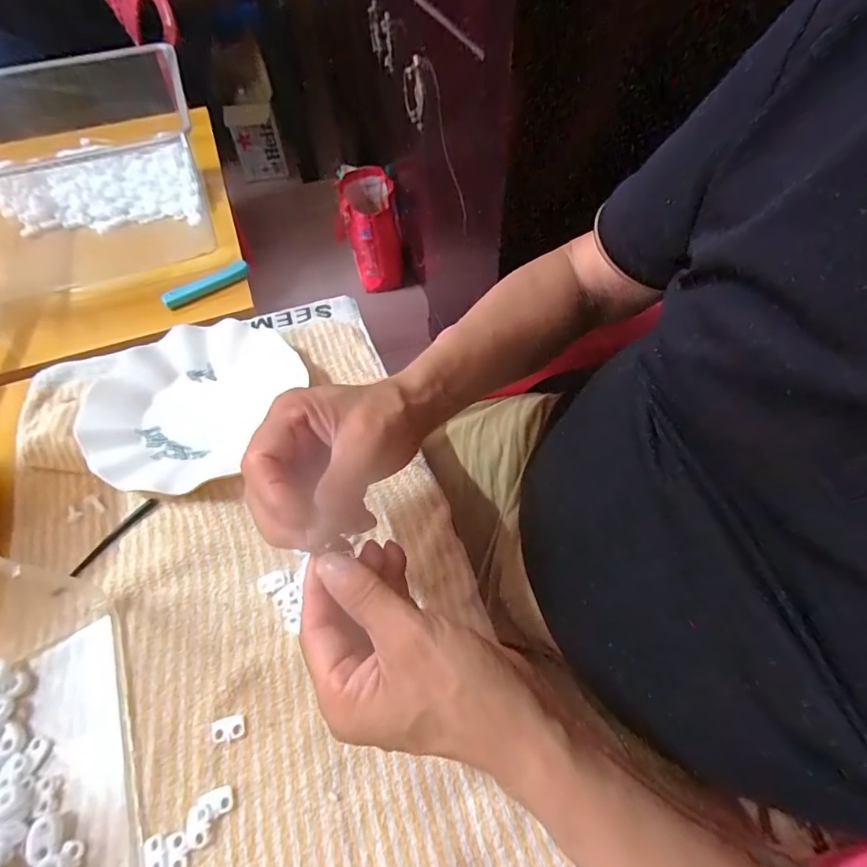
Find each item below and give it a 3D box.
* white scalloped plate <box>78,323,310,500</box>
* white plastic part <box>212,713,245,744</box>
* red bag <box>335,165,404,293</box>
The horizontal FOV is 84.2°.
[{"bbox_3d":[-0.224,-0.033,0.431,0.174,0.023,0.184,-2,54,2],"label":"white scalloped plate"},{"bbox_3d":[-0.124,0.178,0.289,0.018,0.004,0.013,-17,55,-9],"label":"white plastic part"},{"bbox_3d":[-0.165,-0.539,1.287,0.151,0.232,0.264,-5,54,0],"label":"red bag"}]

